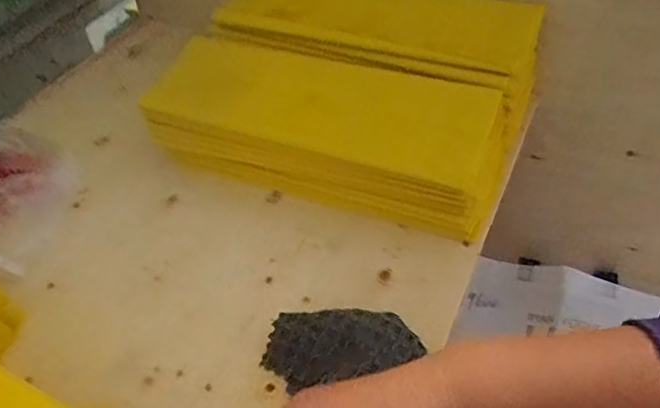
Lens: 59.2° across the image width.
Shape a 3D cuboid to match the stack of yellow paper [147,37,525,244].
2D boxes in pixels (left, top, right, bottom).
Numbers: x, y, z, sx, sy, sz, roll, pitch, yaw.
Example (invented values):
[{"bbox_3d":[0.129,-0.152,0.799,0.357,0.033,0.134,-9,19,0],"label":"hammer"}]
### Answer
[{"bbox_3d":[-0.004,-0.080,0.627,0.377,0.090,0.139,13,49,18],"label":"stack of yellow paper"}]

